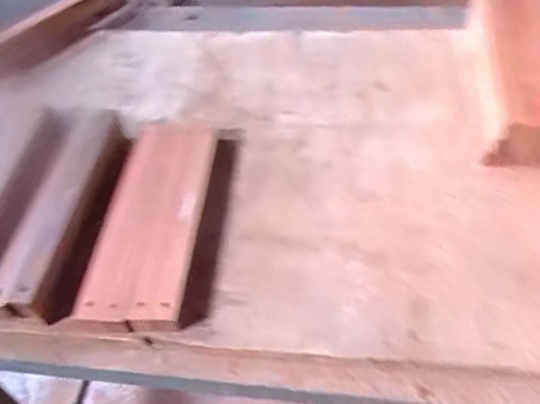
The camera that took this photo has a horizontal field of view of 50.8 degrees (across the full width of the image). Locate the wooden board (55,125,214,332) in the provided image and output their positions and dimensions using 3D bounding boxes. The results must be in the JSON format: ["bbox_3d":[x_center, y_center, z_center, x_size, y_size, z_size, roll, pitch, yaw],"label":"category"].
[{"bbox_3d":[-0.158,0.017,0.760,0.128,0.030,0.318,2,51,7],"label":"wooden board"}]

